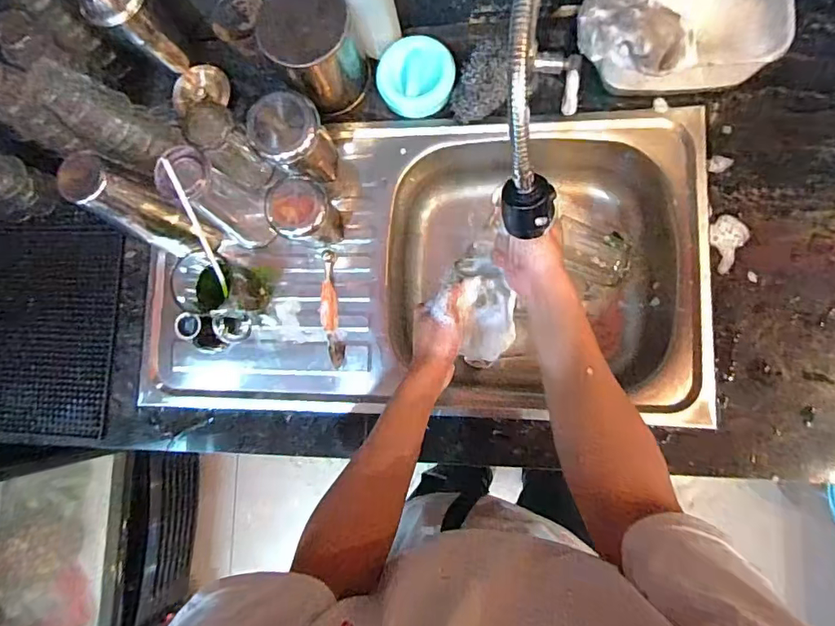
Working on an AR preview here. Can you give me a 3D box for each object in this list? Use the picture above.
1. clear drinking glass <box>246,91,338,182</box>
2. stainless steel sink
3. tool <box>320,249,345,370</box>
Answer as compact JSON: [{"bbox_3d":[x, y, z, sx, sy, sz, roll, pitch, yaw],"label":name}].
[{"bbox_3d":[-0.152,-0.217,0.632,0.082,0.125,0.075,-1,85,7],"label":"clear drinking glass"},{"bbox_3d":[0.003,-0.061,0.715,0.736,0.146,0.396,0,85,8],"label":"stainless steel sink"},{"bbox_3d":[-0.116,-0.007,0.658,0.023,0.022,0.155,-7,84,7],"label":"tool"}]

